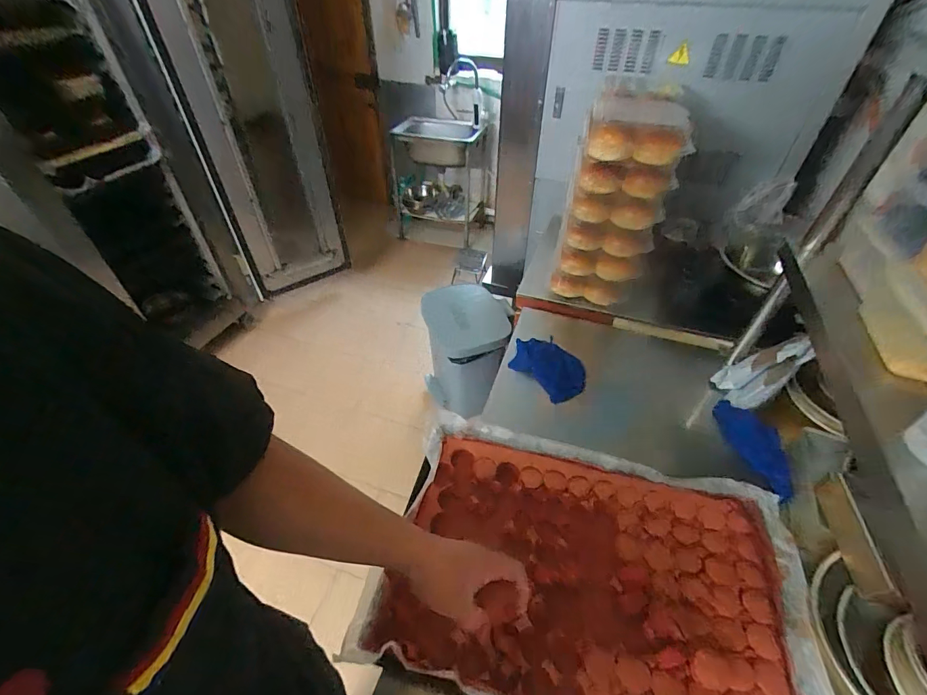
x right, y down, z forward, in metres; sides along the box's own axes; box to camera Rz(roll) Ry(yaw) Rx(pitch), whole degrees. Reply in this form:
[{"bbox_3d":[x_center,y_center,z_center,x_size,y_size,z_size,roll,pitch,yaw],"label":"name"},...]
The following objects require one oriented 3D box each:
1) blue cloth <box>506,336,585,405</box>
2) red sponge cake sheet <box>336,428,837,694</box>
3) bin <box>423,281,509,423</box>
[{"bbox_3d":[0.200,0.046,0.986,0.142,0.033,0.197,-22,48,-21],"label":"blue cloth"},{"bbox_3d":[0.193,0.339,0.637,0.612,0.046,0.402,9,45,10],"label":"red sponge cake sheet"},{"bbox_3d":[-0.006,0.023,1.712,0.321,0.475,0.351,-13,46,-13],"label":"bin"}]

